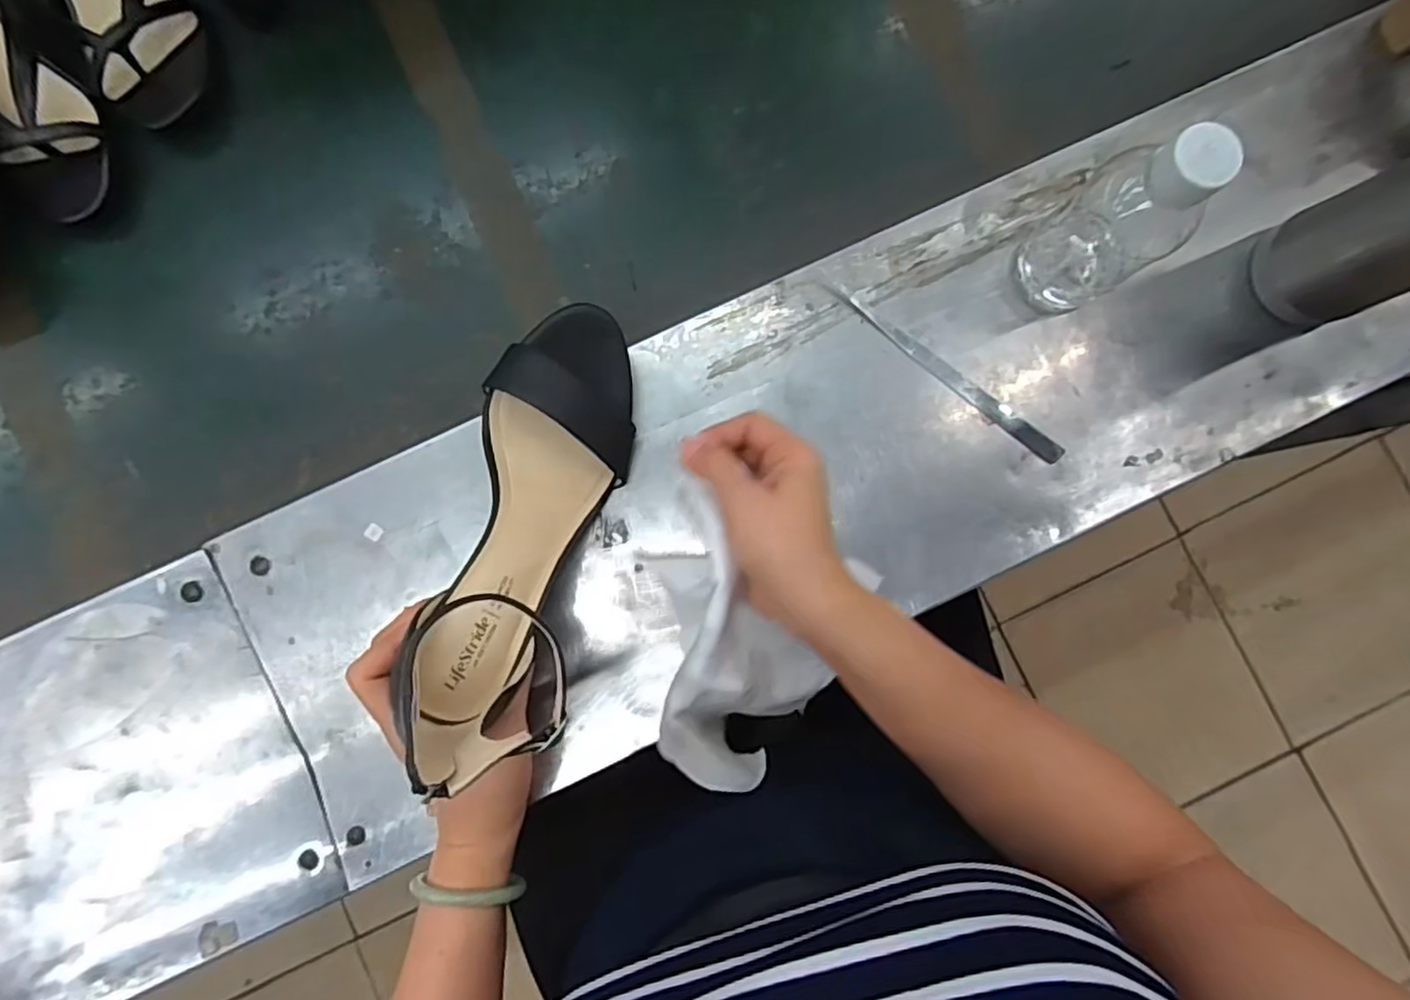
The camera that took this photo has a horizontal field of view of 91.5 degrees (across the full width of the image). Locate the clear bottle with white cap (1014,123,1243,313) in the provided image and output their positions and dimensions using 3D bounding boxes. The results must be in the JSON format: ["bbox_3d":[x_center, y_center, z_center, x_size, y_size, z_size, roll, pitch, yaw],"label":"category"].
[{"bbox_3d":[0.229,-0.156,0.376,0.057,0.130,0.057,0,85,0],"label":"clear bottle with white cap"}]

